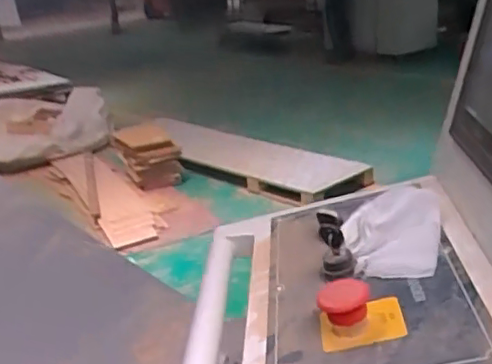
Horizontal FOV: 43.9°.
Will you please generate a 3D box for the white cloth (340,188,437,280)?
[{"bbox_3d":[0.132,0.039,0.546,0.082,0.036,0.125,1,22,17],"label":"white cloth"}]

